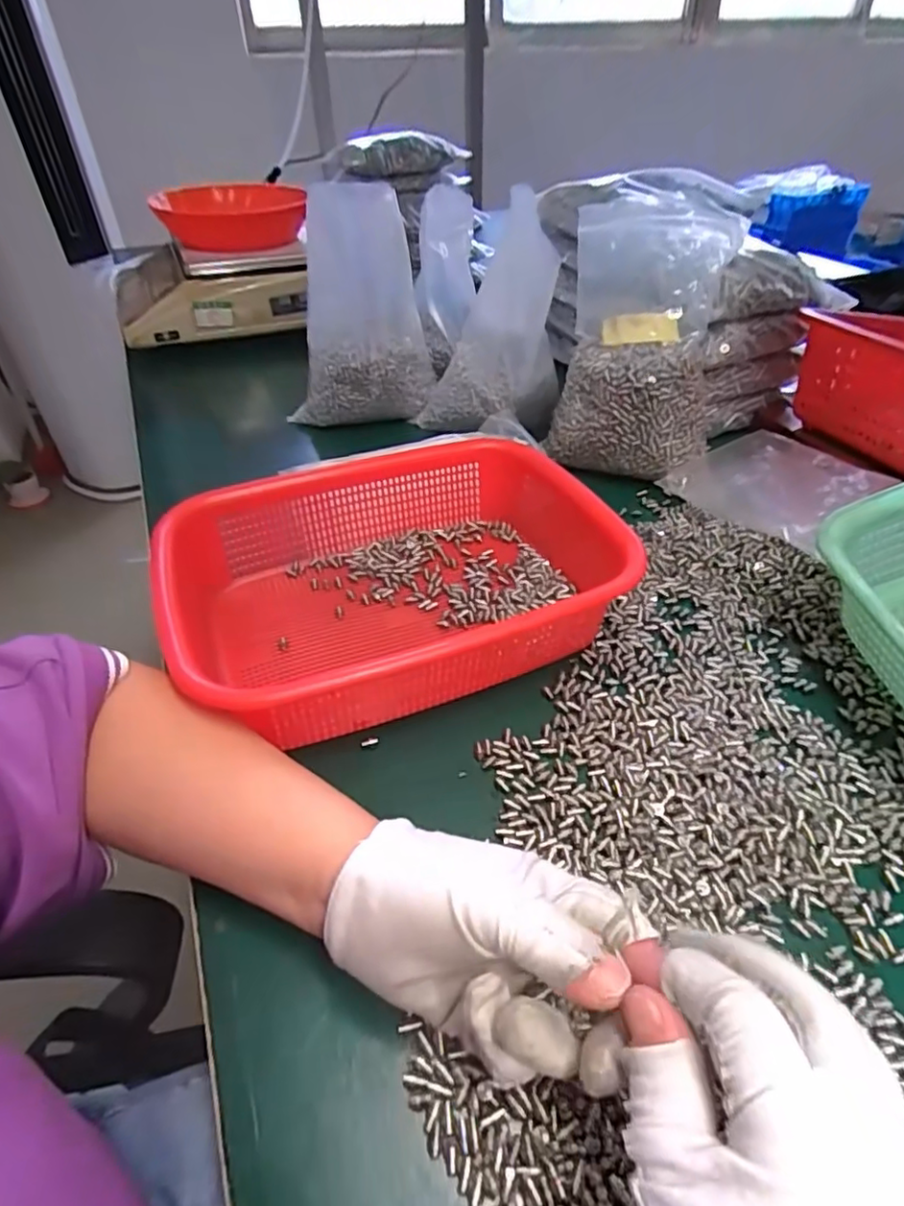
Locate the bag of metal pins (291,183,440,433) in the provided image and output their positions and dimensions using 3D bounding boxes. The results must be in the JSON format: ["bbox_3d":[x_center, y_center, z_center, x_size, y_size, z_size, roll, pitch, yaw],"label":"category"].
[{"bbox_3d":[-0.097,-0.278,0.598,0.153,0.208,0.053,-5,41,-5],"label":"bag of metal pins"}]

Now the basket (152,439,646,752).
[{"bbox_3d":[-0.033,-0.018,0.414,0.289,0.071,0.214,-15,43,-16],"label":"basket"}]

